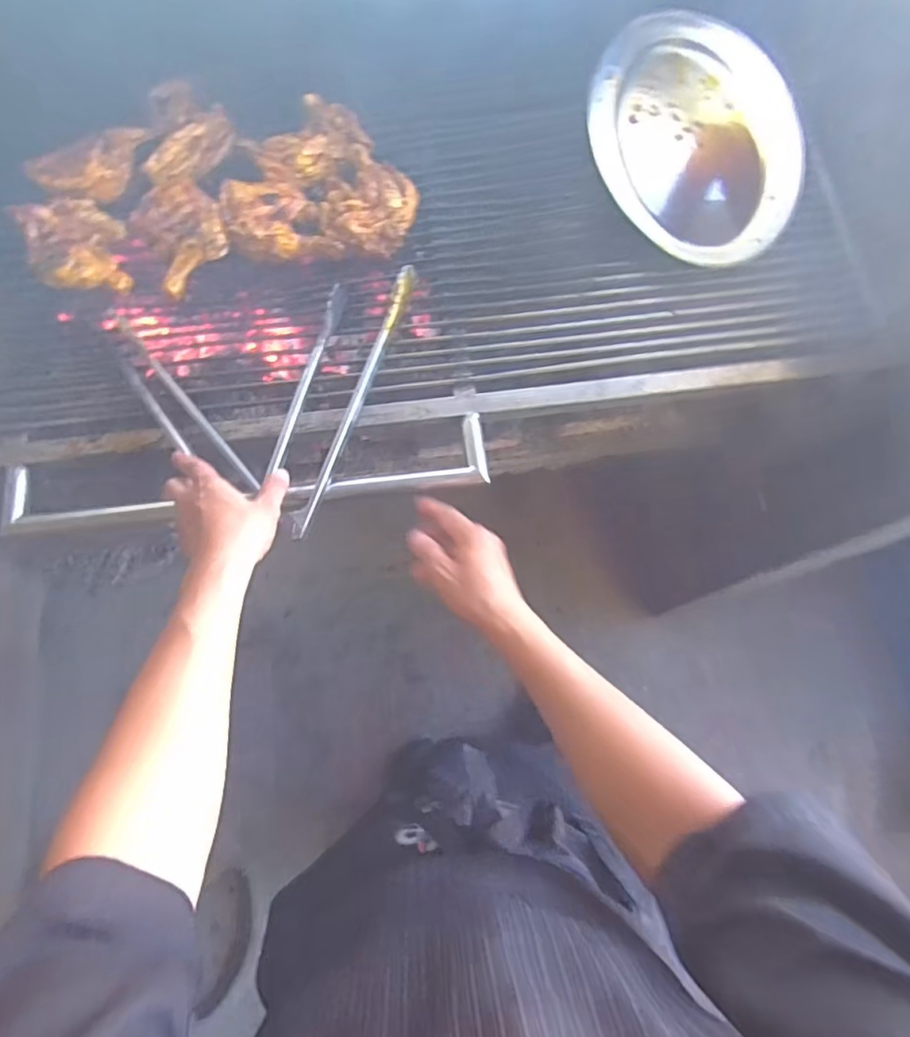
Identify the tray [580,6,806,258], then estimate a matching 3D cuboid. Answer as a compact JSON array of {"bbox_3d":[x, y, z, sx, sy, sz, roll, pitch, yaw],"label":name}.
[{"bbox_3d":[0.303,-0.475,0.715,0.261,0.054,0.354,-12,75,-5],"label":"tray"}]

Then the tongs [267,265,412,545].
[{"bbox_3d":[-0.134,-0.149,0.622,0.080,0.031,0.336,18,74,3],"label":"tongs"}]

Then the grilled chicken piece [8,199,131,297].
[{"bbox_3d":[-0.455,-0.326,0.681,0.112,0.031,0.138,-17,75,-7],"label":"grilled chicken piece"}]

